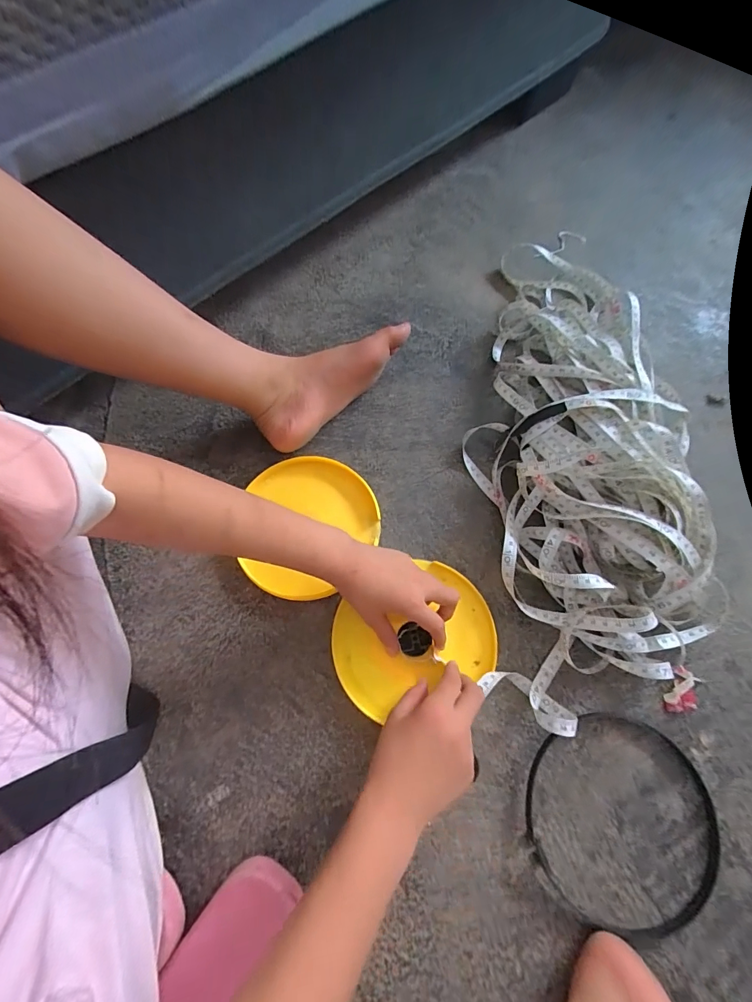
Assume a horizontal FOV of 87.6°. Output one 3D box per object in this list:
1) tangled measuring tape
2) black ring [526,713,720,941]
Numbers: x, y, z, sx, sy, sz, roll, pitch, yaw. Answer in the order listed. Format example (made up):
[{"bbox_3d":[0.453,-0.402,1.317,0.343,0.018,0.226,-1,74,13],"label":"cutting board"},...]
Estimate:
[{"bbox_3d":[0.208,-0.066,0.402,0.203,0.082,0.521,2,71,2],"label":"tangled measuring tape"},{"bbox_3d":[0.205,0.266,0.328,0.152,0.013,0.158,0,71,1],"label":"black ring"}]

